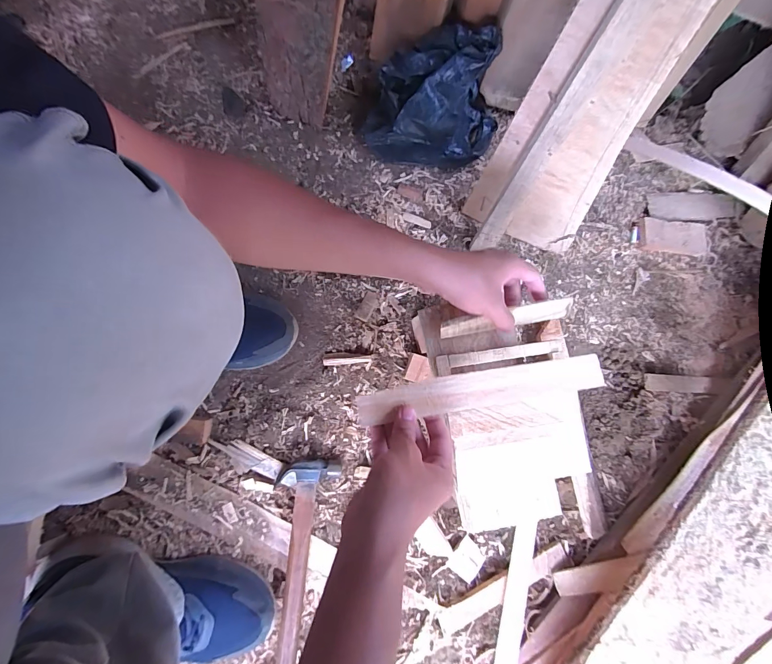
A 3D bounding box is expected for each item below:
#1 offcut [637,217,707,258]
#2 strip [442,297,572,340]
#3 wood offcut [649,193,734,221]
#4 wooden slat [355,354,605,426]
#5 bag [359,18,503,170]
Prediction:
[{"bbox_3d":[0.502,-0.167,0.623,0.122,0.020,0.057,7,80,0],"label":"offcut"},{"bbox_3d":[0.135,-0.015,0.408,0.146,0.028,0.005,-8,37,1],"label":"strip"},{"bbox_3d":[0.537,-0.220,0.634,0.147,0.014,0.053,2,80,-1],"label":"wood offcut"},{"bbox_3d":[0.093,0.059,0.365,0.243,0.005,0.033,-10,80,2],"label":"wooden slat"},{"bbox_3d":[0.069,-0.372,0.568,0.209,0.127,0.170,1,80,-1],"label":"bag"}]

